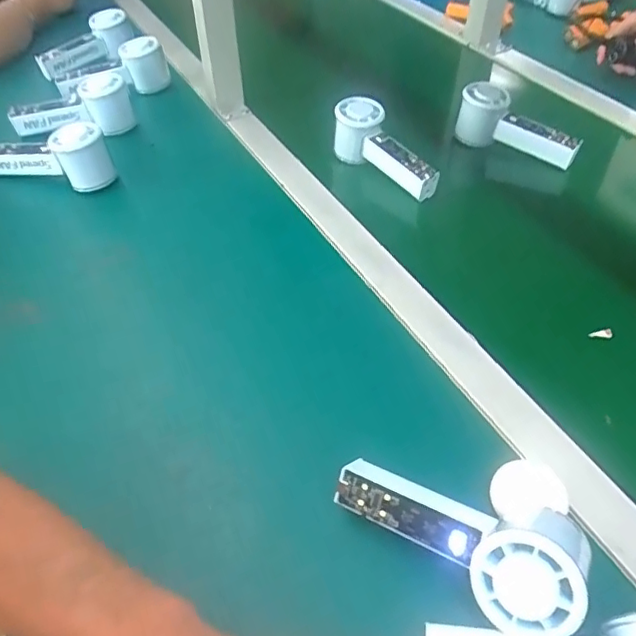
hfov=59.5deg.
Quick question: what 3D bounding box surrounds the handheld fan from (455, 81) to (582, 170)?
[{"bbox_3d":[0.238,-0.221,0.668,0.051,0.077,0.139,-34,56,-27],"label":"handheld fan"}]

